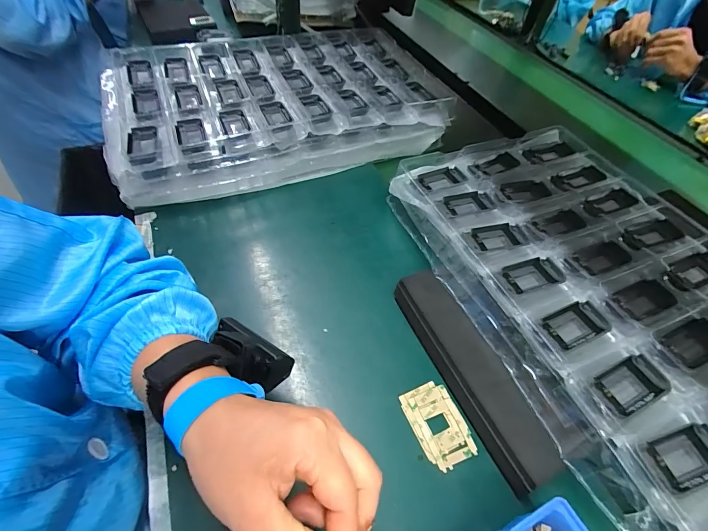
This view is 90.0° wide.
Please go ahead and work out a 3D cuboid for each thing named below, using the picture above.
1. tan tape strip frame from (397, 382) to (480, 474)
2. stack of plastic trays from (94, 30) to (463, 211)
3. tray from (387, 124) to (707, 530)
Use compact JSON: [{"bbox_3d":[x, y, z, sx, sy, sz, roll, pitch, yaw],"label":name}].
[{"bbox_3d":[0.079,0.147,0.331,0.047,0.004,0.072,-17,55,-17],"label":"tan tape strip frame"},{"bbox_3d":[-0.116,-0.260,0.587,0.501,0.119,0.262,-17,55,-18],"label":"stack of plastic trays"},{"bbox_3d":[0.285,0.037,0.407,0.320,0.079,0.517,-15,54,-19],"label":"tray"}]

